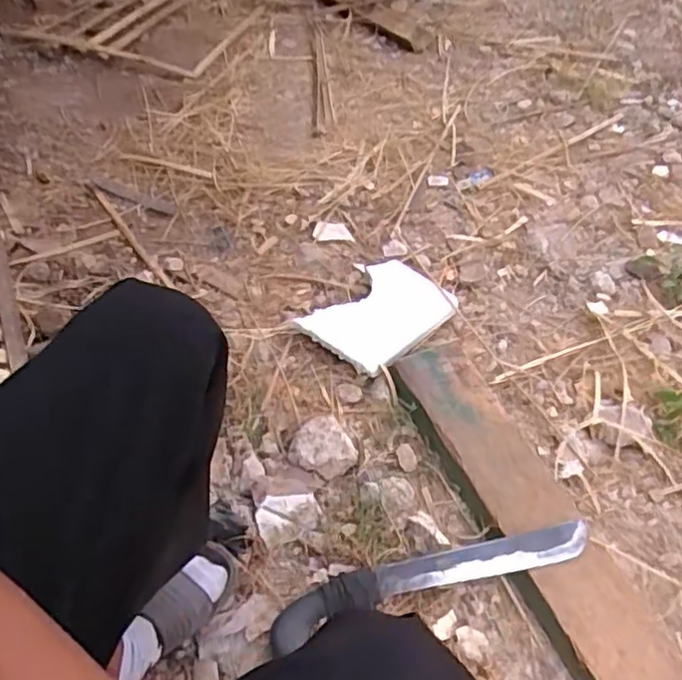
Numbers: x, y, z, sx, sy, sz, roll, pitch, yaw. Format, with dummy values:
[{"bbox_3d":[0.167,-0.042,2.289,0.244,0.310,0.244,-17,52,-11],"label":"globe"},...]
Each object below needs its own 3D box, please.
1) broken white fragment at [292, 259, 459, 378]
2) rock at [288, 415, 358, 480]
[{"bbox_3d":[0.071,-0.047,1.070,0.174,0.024,0.240,31,52,30],"label":"broken white fragment"},{"bbox_3d":[-0.022,0.147,0.888,0.080,0.035,0.076,2,51,-2],"label":"rock"}]

